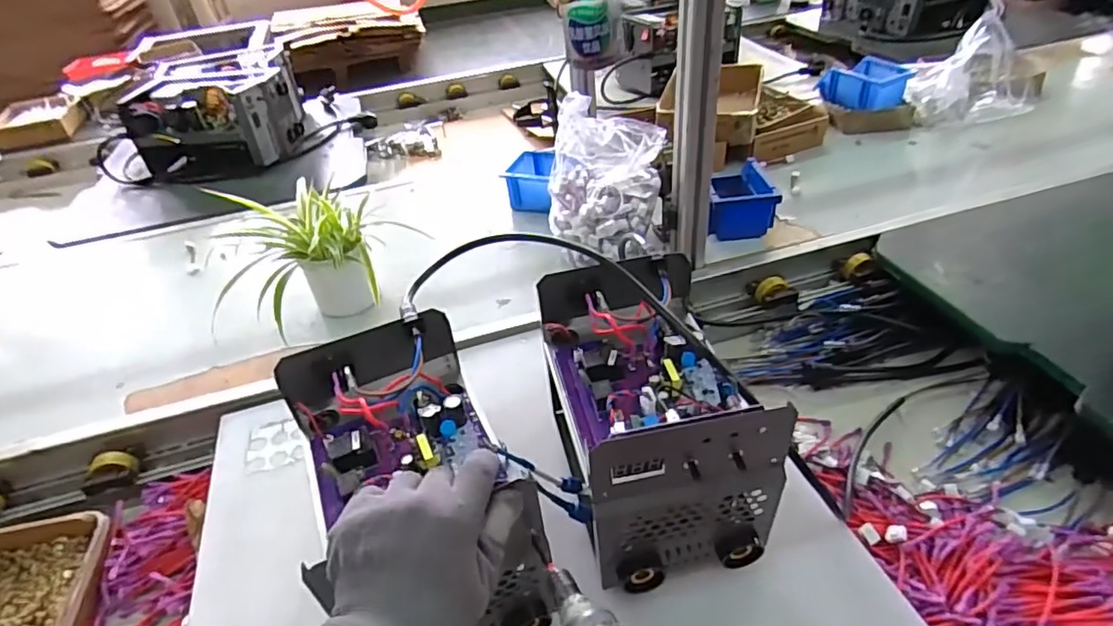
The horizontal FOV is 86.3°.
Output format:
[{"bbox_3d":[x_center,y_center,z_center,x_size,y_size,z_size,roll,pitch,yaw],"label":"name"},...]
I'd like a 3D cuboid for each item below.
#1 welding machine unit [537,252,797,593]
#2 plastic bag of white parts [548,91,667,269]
[{"bbox_3d":[0.081,0.083,0.527,0.152,0.148,0.227,-11,39,-6],"label":"welding machine unit"},{"bbox_3d":[0.068,-0.159,0.837,0.158,0.210,0.159,1,39,9],"label":"plastic bag of white parts"}]

